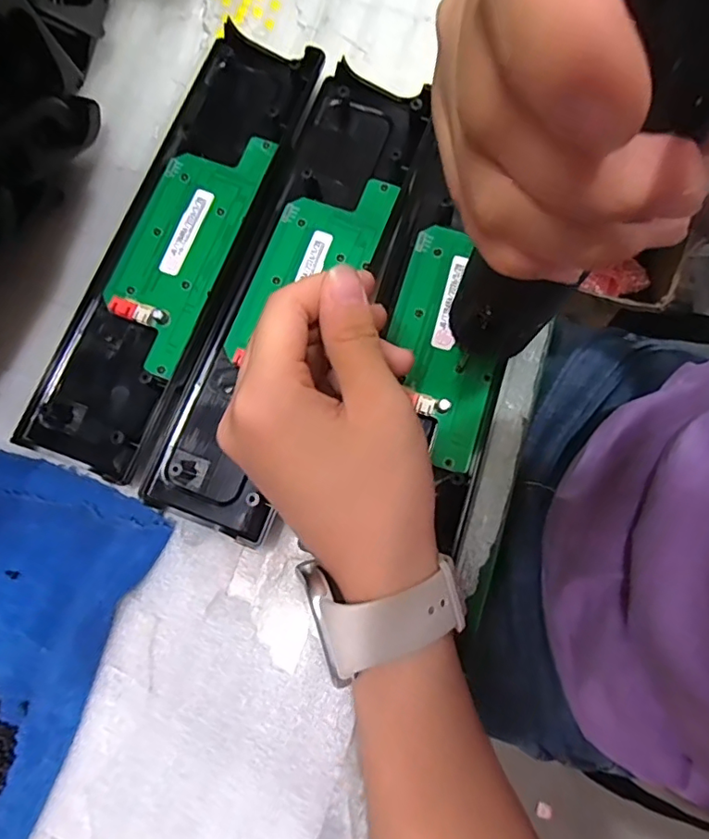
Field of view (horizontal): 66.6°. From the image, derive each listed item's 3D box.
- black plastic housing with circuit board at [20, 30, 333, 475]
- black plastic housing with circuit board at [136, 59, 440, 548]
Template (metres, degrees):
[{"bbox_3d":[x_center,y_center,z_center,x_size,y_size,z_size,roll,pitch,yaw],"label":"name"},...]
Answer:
[{"bbox_3d":[-0.093,-0.094,0.279,0.069,0.015,0.245,21,79,4],"label":"black plastic housing with circuit board"},{"bbox_3d":[-0.028,-0.066,0.271,0.066,0.016,0.246,21,79,4],"label":"black plastic housing with circuit board"}]

